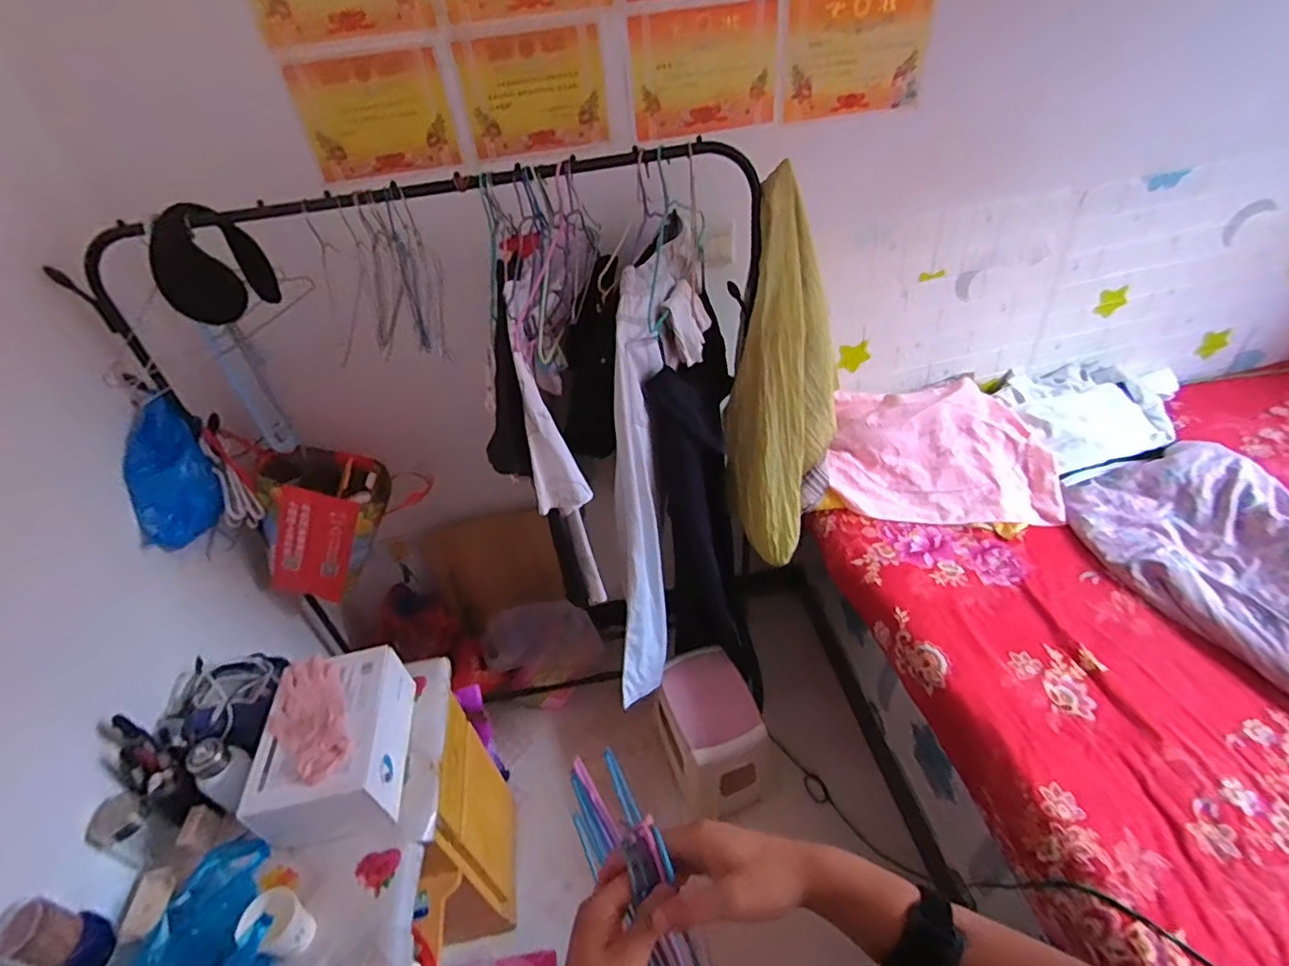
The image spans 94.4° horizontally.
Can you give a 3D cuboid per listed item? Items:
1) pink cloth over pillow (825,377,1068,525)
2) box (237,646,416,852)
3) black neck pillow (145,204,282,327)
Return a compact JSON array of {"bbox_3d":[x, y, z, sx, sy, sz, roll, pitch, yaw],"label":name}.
[{"bbox_3d":[0.729,-0.081,1.480,0.530,0.177,0.343,1,41,10],"label":"pink cloth over pillow"},{"bbox_3d":[-0.489,0.430,0.973,0.179,0.122,0.294,-10,40,-3],"label":"box"},{"bbox_3d":[-0.686,-0.348,0.946,0.150,0.152,0.076,-26,43,-21],"label":"black neck pillow"}]

